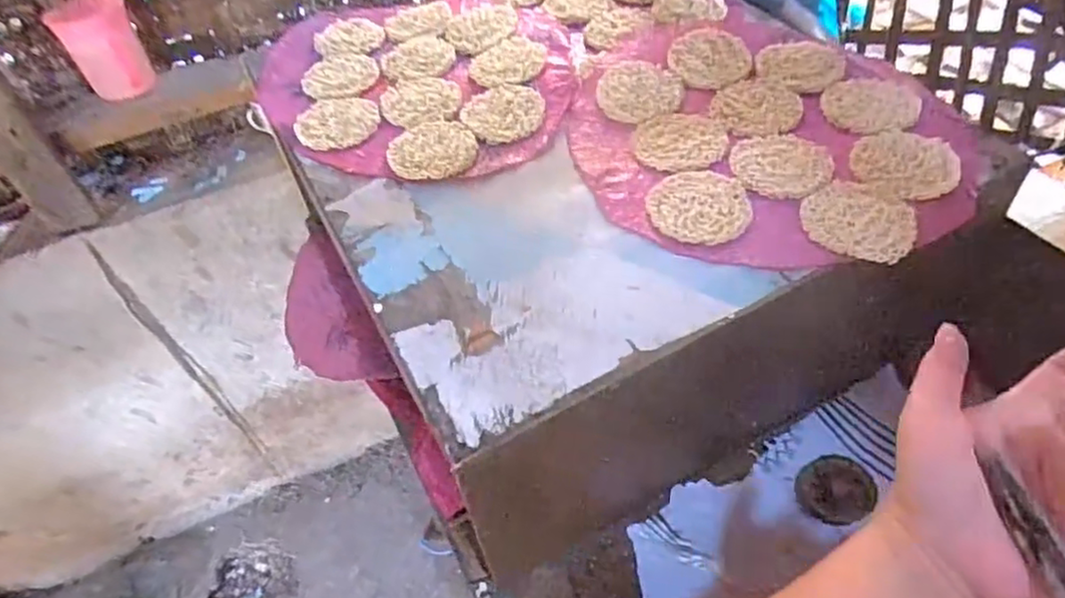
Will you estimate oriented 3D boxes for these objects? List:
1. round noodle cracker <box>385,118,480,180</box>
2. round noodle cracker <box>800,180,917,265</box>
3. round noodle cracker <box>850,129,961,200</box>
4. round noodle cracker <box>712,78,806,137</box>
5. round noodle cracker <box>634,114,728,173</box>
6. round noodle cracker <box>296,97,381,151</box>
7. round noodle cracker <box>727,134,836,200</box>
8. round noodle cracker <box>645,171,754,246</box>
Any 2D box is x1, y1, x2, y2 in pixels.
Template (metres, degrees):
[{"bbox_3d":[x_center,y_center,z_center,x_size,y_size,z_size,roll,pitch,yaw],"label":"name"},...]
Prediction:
[{"bbox_3d":[-0.091,-0.137,0.605,0.078,0.010,0.074,-3,49,3],"label":"round noodle cracker"},{"bbox_3d":[0.246,-0.061,0.499,0.079,0.004,0.071,34,60,30],"label":"round noodle cracker"},{"bbox_3d":[0.300,-0.111,0.535,0.077,0.005,0.086,22,54,23],"label":"round noodle cracker"},{"bbox_3d":[0.204,-0.175,0.606,0.077,0.006,0.085,16,52,19],"label":"round noodle cracker"},{"bbox_3d":[0.131,-0.140,0.586,0.077,0.013,0.071,2,49,7],"label":"round noodle cracker"},{"bbox_3d":[-0.188,-0.171,0.643,0.078,0.014,0.074,-3,49,3],"label":"round noodle cracker"},{"bbox_3d":[0.206,-0.115,0.552,0.079,0.004,0.080,-3,49,3],"label":"round noodle cracker"},{"bbox_3d":[0.132,-0.074,0.530,0.078,0.009,0.078,-3,49,3],"label":"round noodle cracker"}]

